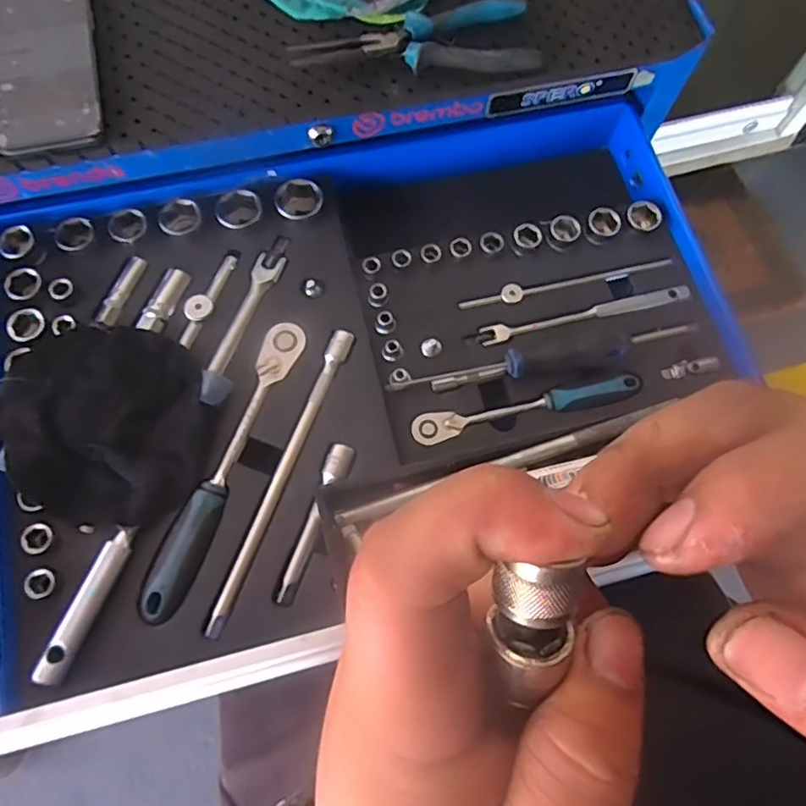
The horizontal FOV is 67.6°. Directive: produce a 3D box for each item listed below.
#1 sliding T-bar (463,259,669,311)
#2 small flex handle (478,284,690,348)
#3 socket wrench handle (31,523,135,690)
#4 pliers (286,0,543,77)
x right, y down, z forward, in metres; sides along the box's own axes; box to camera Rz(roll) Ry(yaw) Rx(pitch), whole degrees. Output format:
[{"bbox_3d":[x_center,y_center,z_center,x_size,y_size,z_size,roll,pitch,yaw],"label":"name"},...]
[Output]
[{"bbox_3d":[0.144,-0.106,0.527,0.197,0.013,0.017,-15,72,-7],"label":"sliding T-bar"},{"bbox_3d":[0.155,-0.076,0.511,0.180,0.016,0.017,-12,72,-6],"label":"small flex handle"},{"bbox_3d":[-0.218,0.136,0.415,0.017,0.012,0.108,21,71,5],"label":"socket wrench handle"},{"bbox_3d":[0.010,-0.284,0.479,0.190,0.020,0.067,-8,71,-5],"label":"pliers"}]

